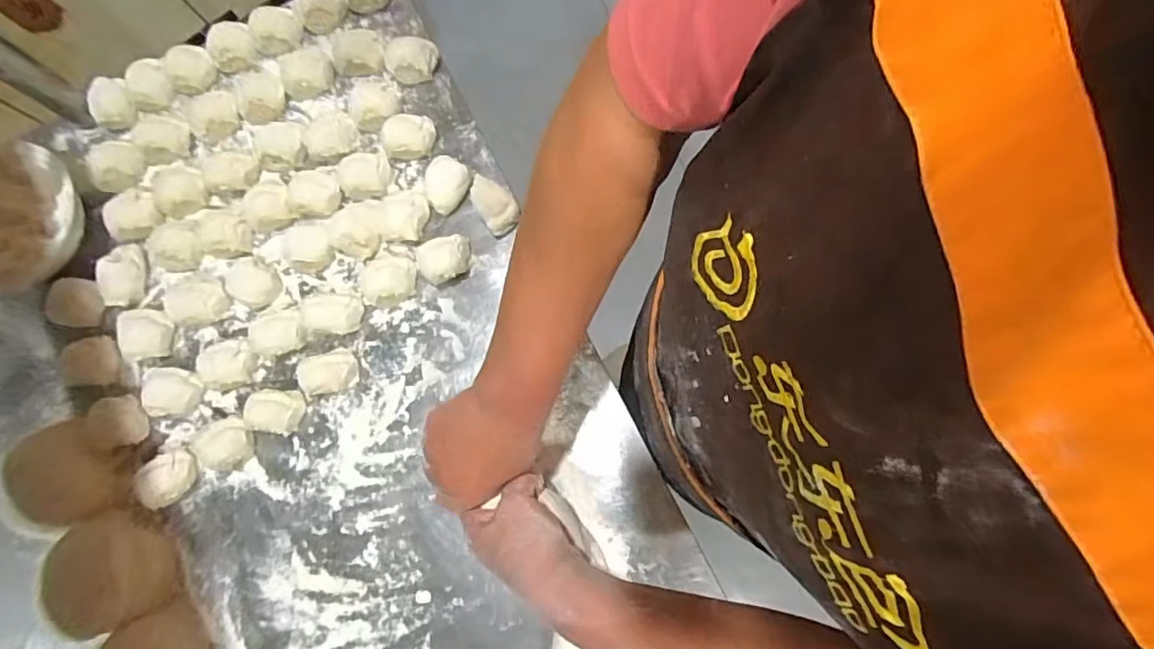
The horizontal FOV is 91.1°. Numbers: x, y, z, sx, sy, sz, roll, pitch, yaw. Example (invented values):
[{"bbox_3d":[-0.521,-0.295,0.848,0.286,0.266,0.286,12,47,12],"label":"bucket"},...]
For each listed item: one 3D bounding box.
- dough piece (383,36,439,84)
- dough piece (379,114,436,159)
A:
[{"bbox_3d":[-0.183,-0.293,0.628,0.058,0.037,0.045,-26,78,-3],"label":"dough piece"},{"bbox_3d":[-0.181,-0.202,0.609,0.053,0.029,0.039,-6,78,3],"label":"dough piece"}]

